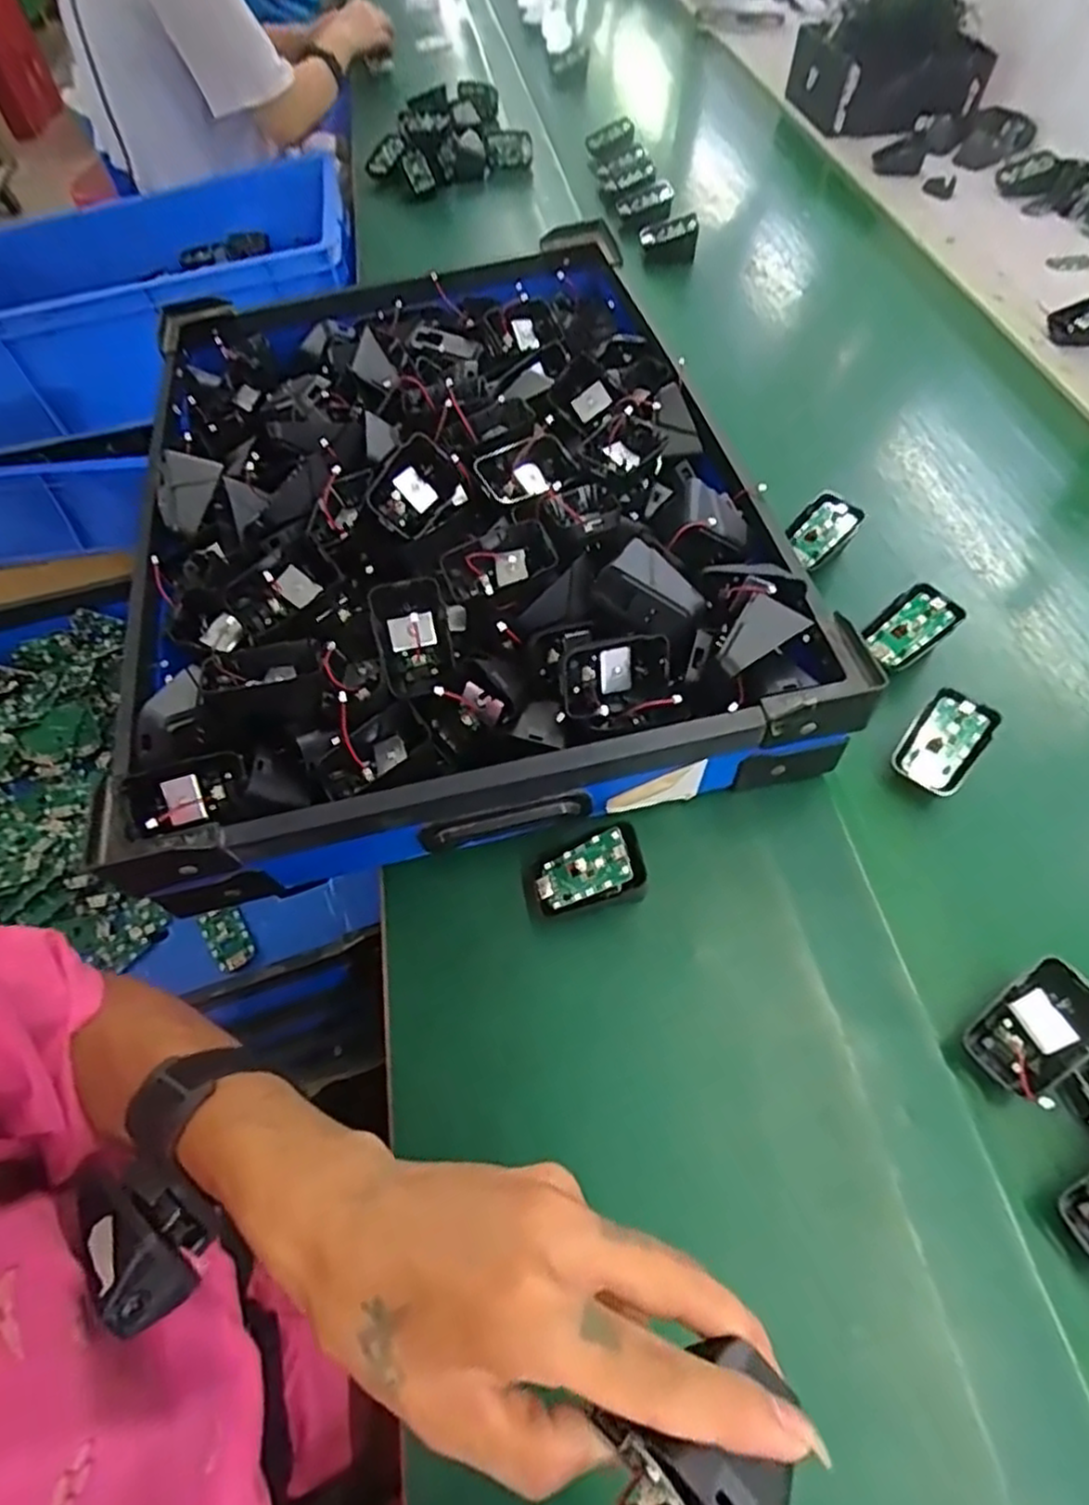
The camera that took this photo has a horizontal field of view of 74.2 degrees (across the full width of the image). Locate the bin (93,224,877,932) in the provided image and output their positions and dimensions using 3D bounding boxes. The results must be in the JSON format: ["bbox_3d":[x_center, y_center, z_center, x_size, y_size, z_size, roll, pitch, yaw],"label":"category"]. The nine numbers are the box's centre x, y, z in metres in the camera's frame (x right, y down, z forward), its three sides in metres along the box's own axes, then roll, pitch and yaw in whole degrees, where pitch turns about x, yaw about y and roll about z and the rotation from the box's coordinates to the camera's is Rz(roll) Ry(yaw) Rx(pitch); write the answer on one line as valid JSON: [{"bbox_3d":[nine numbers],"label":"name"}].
[{"bbox_3d":[-0.094,-0.235,0.572,0.431,0.114,0.597,-12,57,-6],"label":"bin"}]

